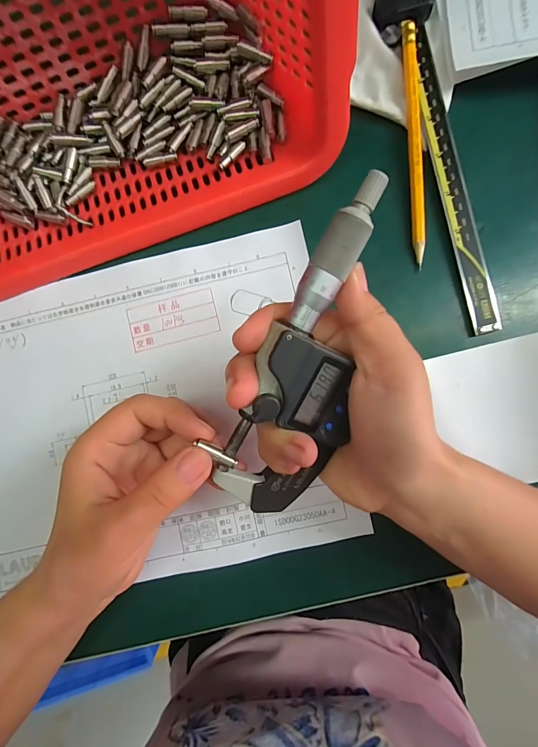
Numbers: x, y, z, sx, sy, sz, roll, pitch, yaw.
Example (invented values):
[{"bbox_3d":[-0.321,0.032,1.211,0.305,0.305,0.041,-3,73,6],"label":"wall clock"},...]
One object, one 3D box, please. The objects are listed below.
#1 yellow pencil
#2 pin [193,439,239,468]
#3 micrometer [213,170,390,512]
[{"bbox_3d":[0.094,-0.147,0.227,0.010,0.006,0.150,-4,89,2],"label":"yellow pencil"},{"bbox_3d":[-0.025,0.039,0.170,0.022,0.005,0.005,34,93,-11],"label":"pin"},{"bbox_3d":[0.018,-0.003,0.159,0.050,0.025,0.159,16,106,2],"label":"micrometer"}]

